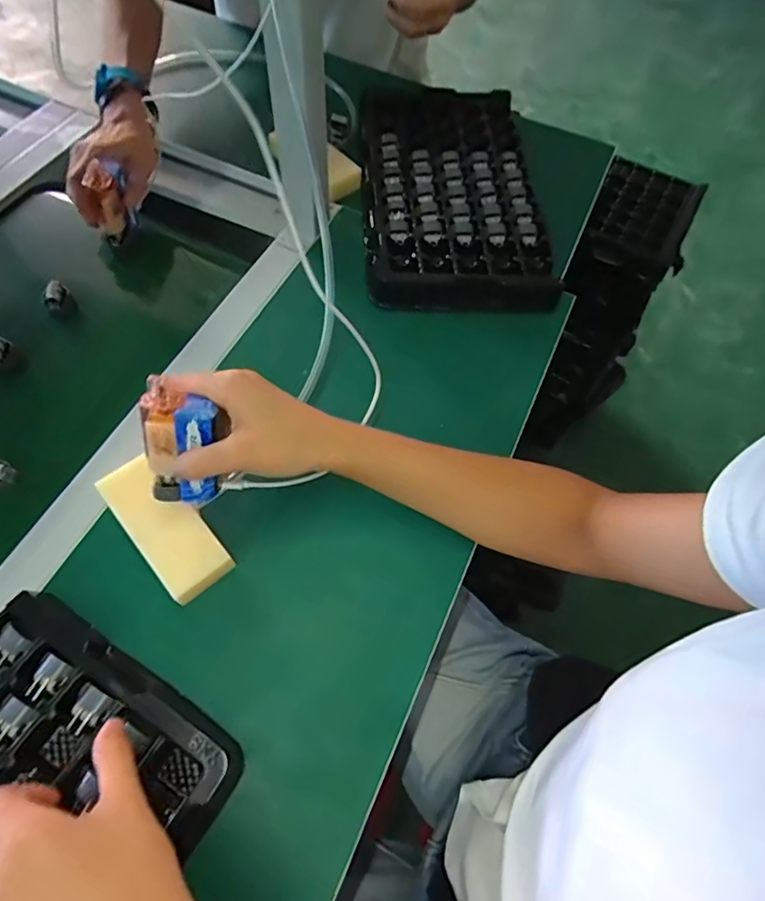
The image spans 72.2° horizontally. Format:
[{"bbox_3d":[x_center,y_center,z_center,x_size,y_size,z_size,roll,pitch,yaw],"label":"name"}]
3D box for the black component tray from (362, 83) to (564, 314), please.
[{"bbox_3d":[0.080,-0.323,0.634,0.208,0.038,0.373,-1,64,-6],"label":"black component tray"}]

